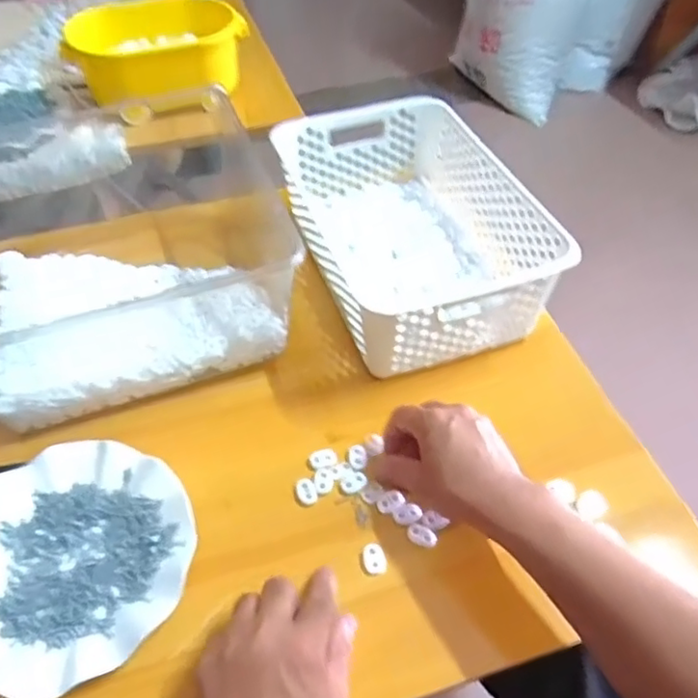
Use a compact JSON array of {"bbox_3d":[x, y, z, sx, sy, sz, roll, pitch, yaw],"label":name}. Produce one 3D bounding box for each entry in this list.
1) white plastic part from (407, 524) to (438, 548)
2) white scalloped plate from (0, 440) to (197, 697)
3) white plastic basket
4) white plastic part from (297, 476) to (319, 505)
[{"bbox_3d":[0.058,0.147,0.493,0.024,0.008,0.013,16,51,14],"label":"white plastic part"},{"bbox_3d":[-0.213,0.158,0.475,0.180,0.023,0.181,0,49,0],"label":"white scalloped plate"},{"bbox_3d":[0.061,-0.122,0.653,0.203,0.119,0.301,-16,51,-13],"label":"white plastic basket"},{"bbox_3d":[-0.035,0.119,0.521,0.016,0.008,0.024,-14,50,-12],"label":"white plastic part"}]

